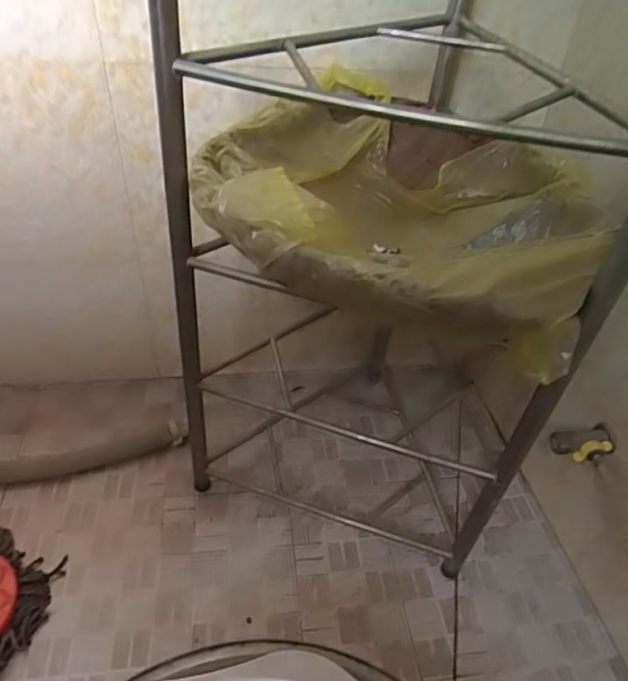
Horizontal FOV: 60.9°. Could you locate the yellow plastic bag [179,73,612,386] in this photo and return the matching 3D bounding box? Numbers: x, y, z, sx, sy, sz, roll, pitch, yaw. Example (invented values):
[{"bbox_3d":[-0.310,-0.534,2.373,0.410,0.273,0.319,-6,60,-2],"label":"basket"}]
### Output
[{"bbox_3d":[0.097,-0.161,0.612,0.434,0.114,0.416,22,44,20],"label":"yellow plastic bag"}]

